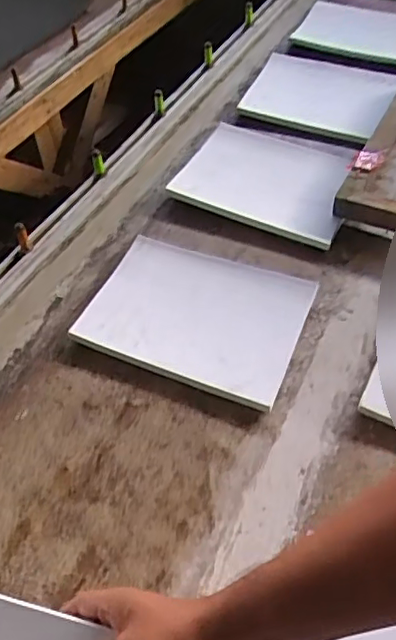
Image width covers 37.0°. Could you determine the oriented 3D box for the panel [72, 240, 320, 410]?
[{"bbox_3d":[0.000,-0.011,0.796,0.272,0.025,0.210,19,53,18],"label":"panel"}]

